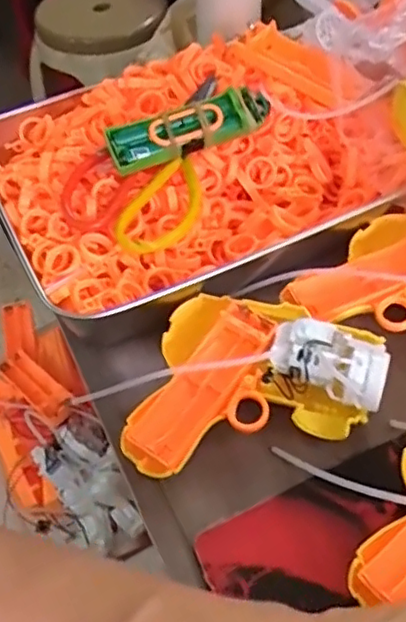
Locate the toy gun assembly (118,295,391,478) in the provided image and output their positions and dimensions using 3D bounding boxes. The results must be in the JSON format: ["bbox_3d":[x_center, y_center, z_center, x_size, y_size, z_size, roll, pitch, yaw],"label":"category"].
[{"bbox_3d":[0.032,0.044,0.368,0.135,0.034,0.114,9,53,11],"label":"toy gun assembly"}]

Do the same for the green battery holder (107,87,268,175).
[{"bbox_3d":[-0.007,-0.132,0.447,0.124,0.028,0.028,-20,53,-11],"label":"green battery holder"}]

